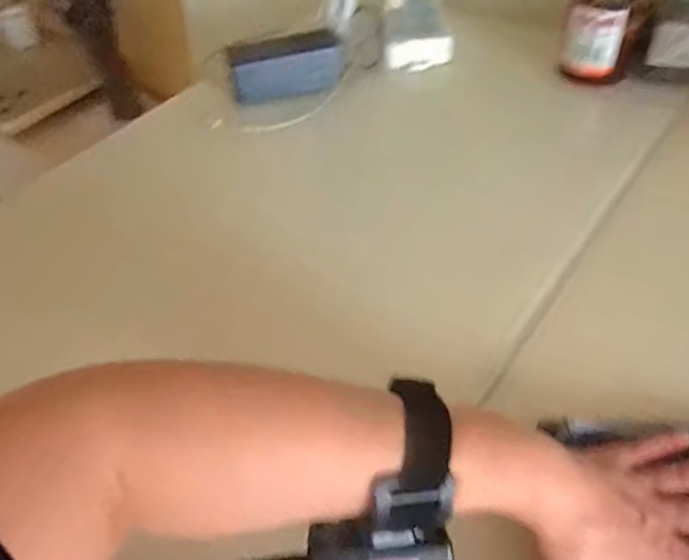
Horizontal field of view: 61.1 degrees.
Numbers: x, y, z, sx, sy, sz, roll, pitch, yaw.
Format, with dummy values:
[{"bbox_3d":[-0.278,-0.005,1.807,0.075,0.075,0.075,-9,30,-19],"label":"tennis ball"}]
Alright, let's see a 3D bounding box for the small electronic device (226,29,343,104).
[{"bbox_3d":[-0.062,-0.233,0.644,0.123,0.059,0.025,-12,46,-4],"label":"small electronic device"}]

